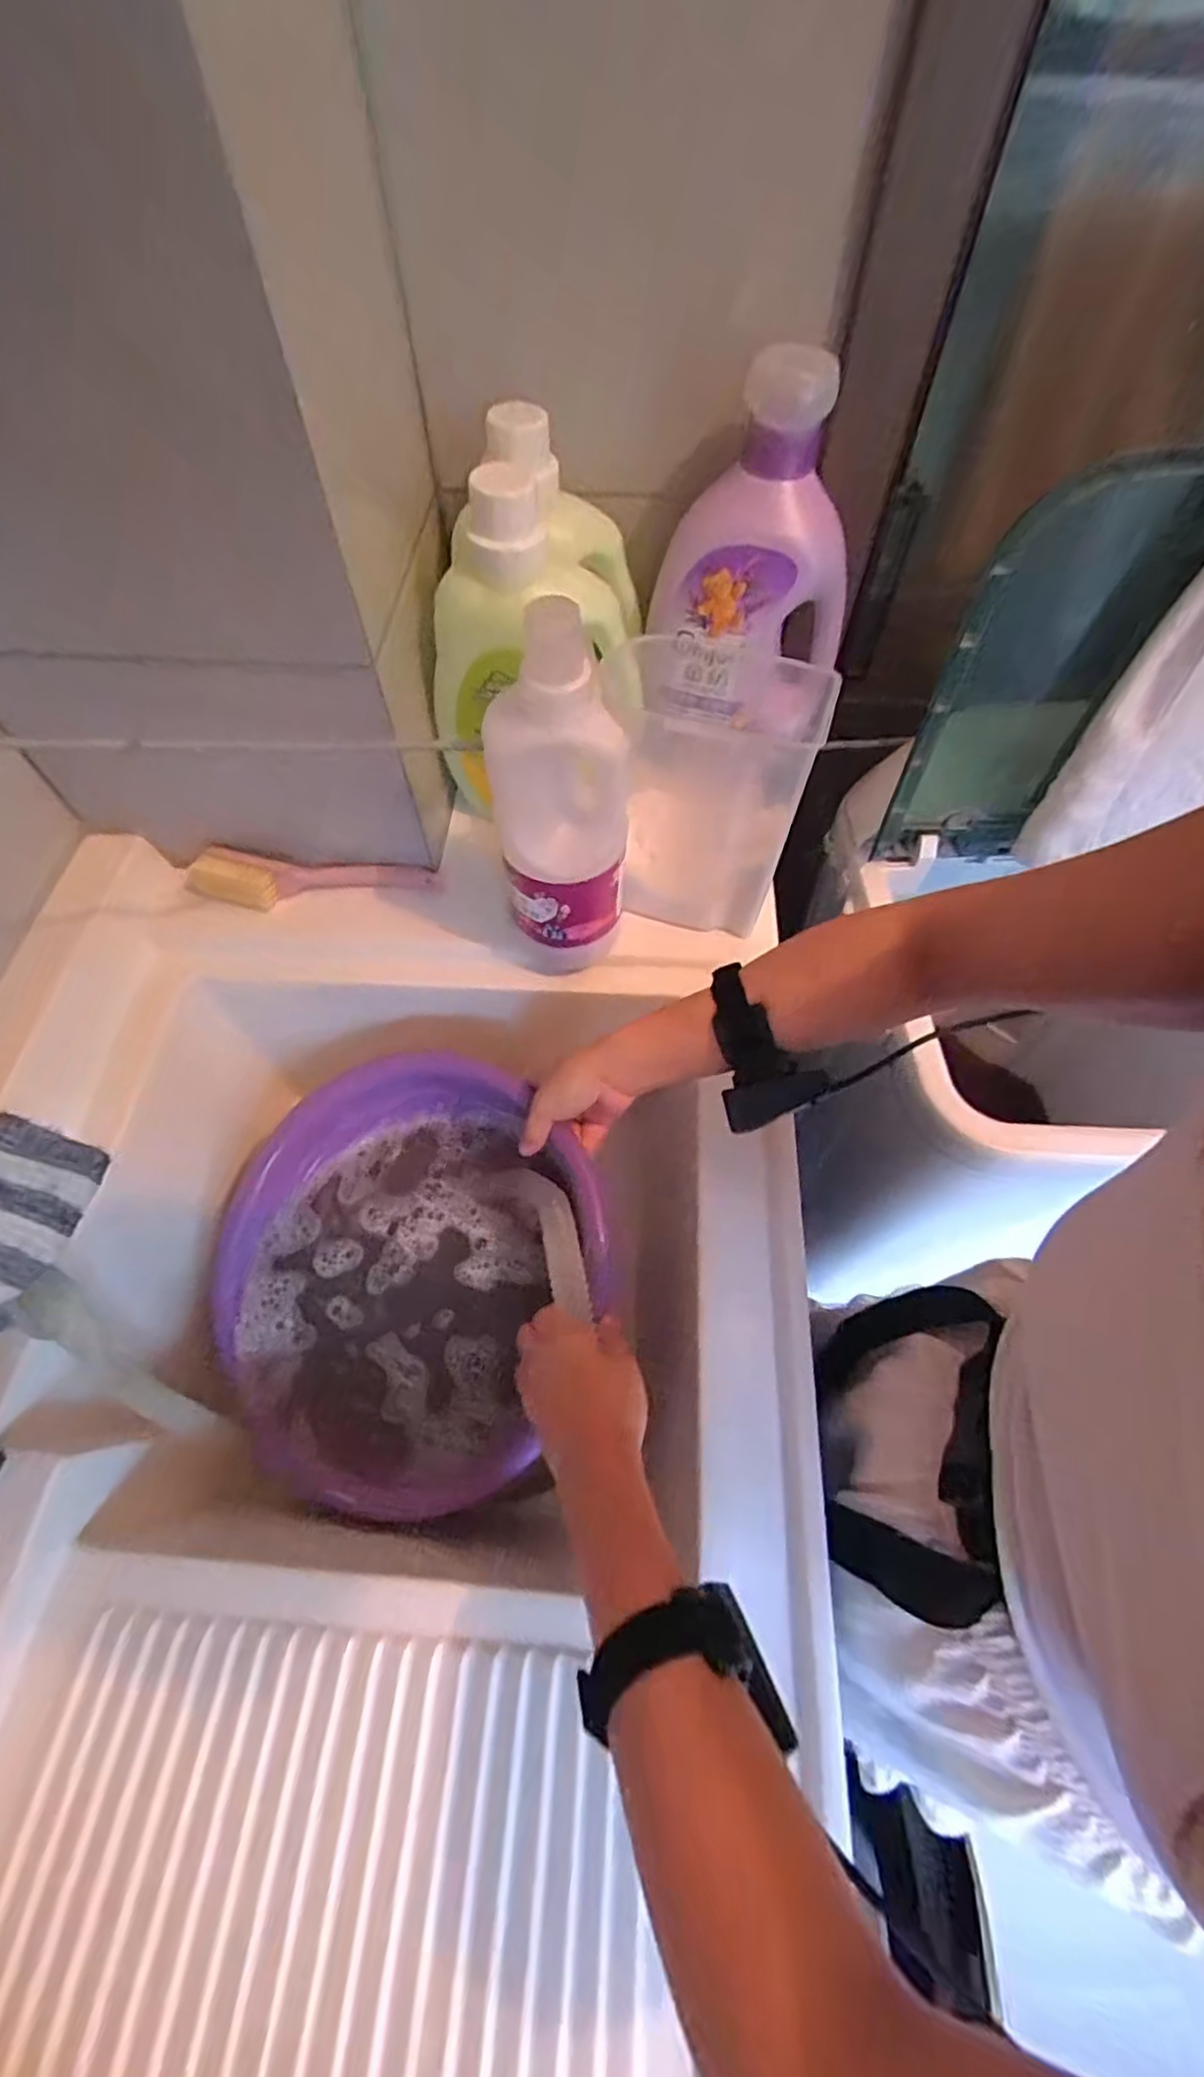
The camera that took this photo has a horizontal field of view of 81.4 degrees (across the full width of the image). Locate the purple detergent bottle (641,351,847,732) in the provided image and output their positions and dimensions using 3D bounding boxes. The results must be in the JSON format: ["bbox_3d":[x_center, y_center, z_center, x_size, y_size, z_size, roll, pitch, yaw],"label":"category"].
[{"bbox_3d":[0.125,-0.386,0.576,0.162,0.249,0.079,7,60,4],"label":"purple detergent bottle"}]

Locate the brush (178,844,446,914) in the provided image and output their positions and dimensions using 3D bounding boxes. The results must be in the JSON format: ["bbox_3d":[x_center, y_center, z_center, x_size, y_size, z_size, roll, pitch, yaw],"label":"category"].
[{"bbox_3d":[-0.255,-0.141,0.626,0.204,0.048,0.044,-1,60,0],"label":"brush"}]

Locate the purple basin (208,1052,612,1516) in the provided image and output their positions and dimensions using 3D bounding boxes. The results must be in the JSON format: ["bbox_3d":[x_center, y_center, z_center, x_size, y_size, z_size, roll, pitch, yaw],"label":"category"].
[{"bbox_3d":[-0.158,0.178,0.555,0.299,0.119,0.319,0,60,0],"label":"purple basin"}]

